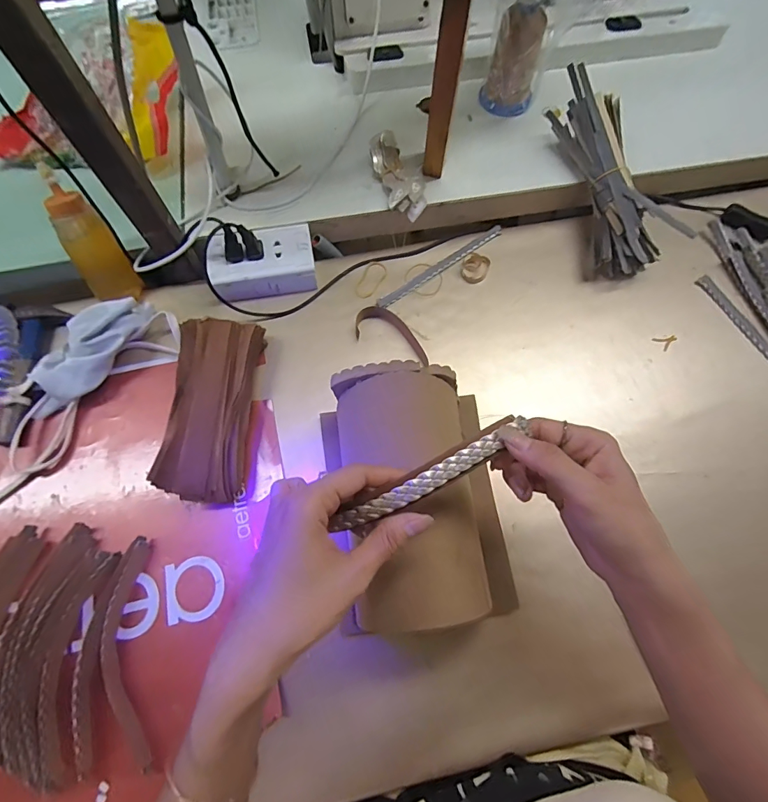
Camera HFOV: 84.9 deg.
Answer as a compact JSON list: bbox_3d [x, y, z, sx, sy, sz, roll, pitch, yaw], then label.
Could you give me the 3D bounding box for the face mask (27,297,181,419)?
[{"bbox_3d":[-0.303,-0.056,0.447,0.161,0.039,0.076,-26,72,-10],"label":"face mask"}]

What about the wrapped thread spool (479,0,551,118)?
[{"bbox_3d":[0.163,-0.421,0.520,0.065,0.117,0.062,0,69,0],"label":"wrapped thread spool"}]

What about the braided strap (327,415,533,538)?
[{"bbox_3d":[0.030,0.049,0.268,0.131,0.015,0.019,-29,74,-3],"label":"braided strap"}]

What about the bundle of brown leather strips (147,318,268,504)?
[{"bbox_3d":[-0.175,0.007,0.431,0.075,0.044,0.183,2,69,1],"label":"bundle of brown leather strips"}]

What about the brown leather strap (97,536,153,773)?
[{"bbox_3d":[-0.228,0.218,0.369,0.038,0.016,0.180,-11,70,-4],"label":"brown leather strap"}]

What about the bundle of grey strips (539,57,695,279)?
[{"bbox_3d":[0.262,-0.267,0.492,0.082,0.073,0.238,-16,85,-6],"label":"bundle of grey strips"}]

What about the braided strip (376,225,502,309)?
[{"bbox_3d":[0.071,-0.166,0.516,0.188,0.005,0.014,-34,73,-12],"label":"braided strip"}]

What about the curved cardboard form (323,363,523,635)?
[{"bbox_3d":[0.029,0.085,0.365,0.158,0.117,0.218,-8,70,-3],"label":"curved cardboard form"}]

